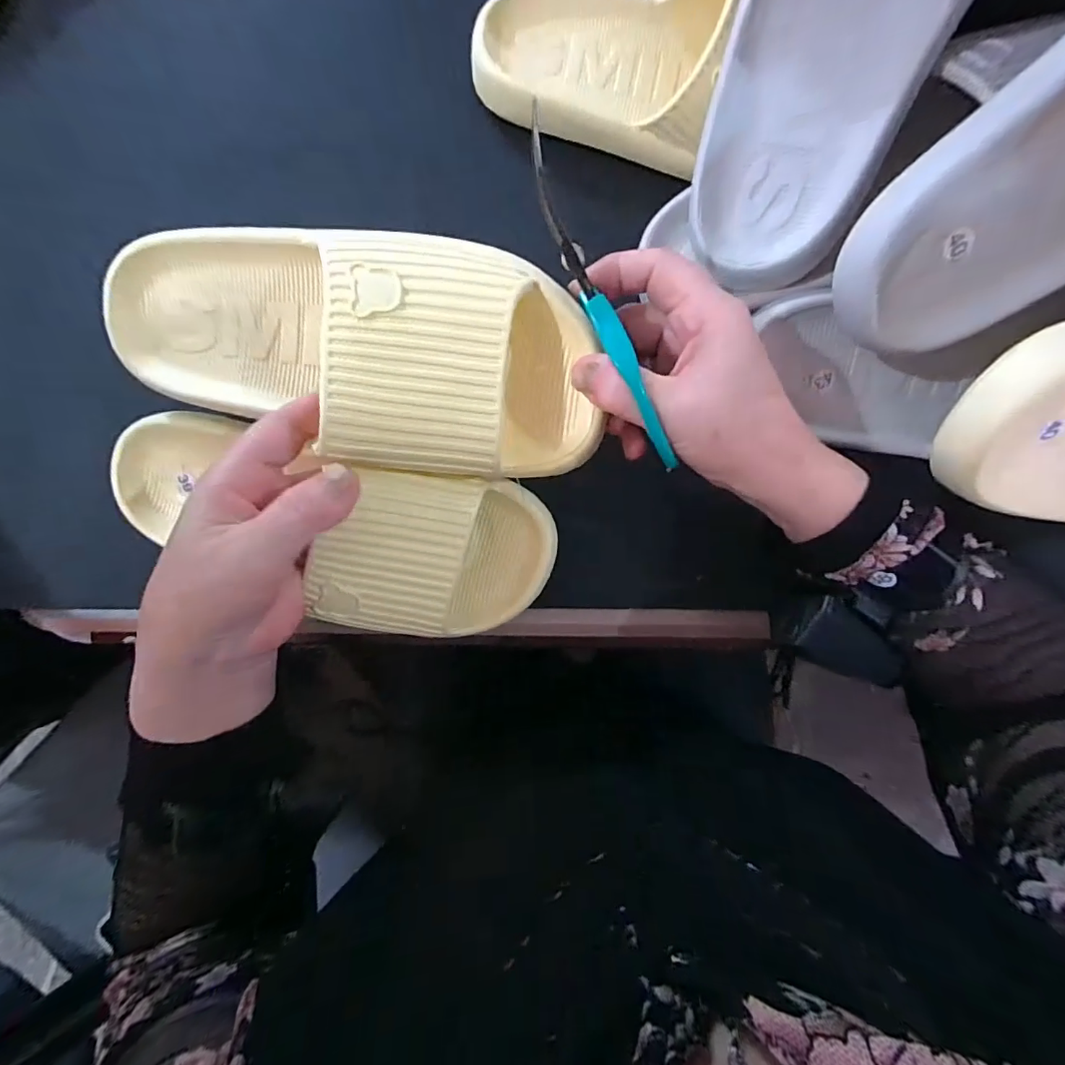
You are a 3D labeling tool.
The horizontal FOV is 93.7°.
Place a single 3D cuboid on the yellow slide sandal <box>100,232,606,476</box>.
[{"bbox_3d":[-0.091,-0.087,0.235,0.242,0.065,0.105,13,87,5],"label":"yellow slide sandal"}]

